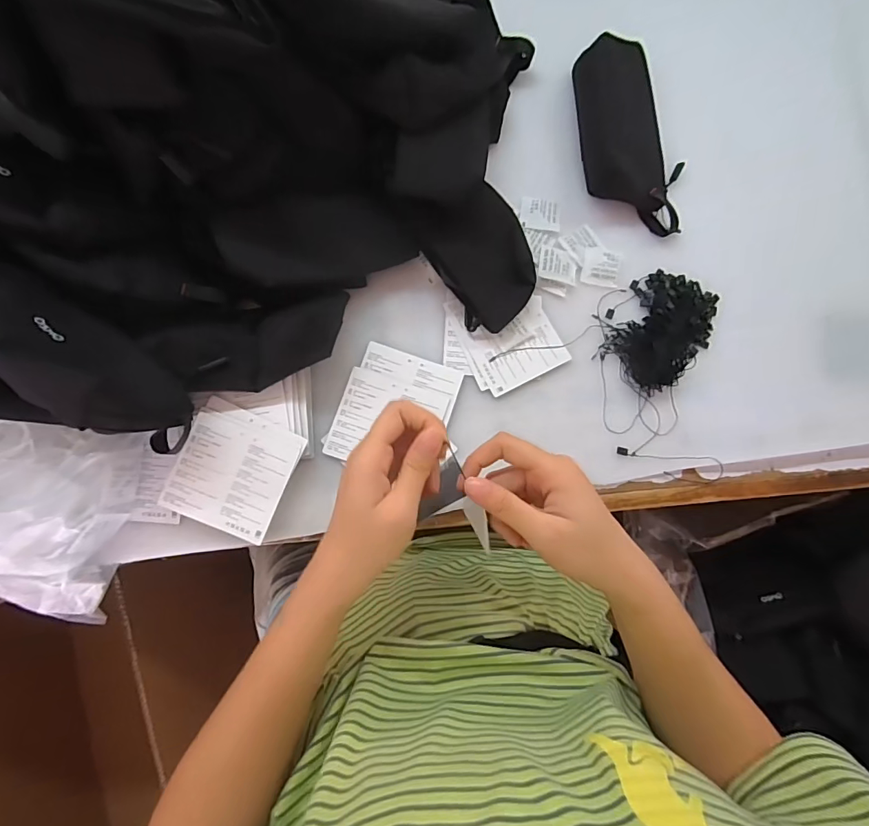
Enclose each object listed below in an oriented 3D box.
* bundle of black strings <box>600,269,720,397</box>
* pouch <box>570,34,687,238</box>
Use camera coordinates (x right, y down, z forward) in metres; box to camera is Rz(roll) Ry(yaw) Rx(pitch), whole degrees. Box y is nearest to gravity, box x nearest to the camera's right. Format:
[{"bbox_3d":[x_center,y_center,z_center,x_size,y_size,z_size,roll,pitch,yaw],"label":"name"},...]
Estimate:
[{"bbox_3d":[0.234,-0.089,0.466,0.089,0.016,0.129,37,82,3],"label":"bundle of black strings"},{"bbox_3d":[0.207,-0.296,0.483,0.095,0.038,0.210,-6,82,-3],"label":"pouch"}]

